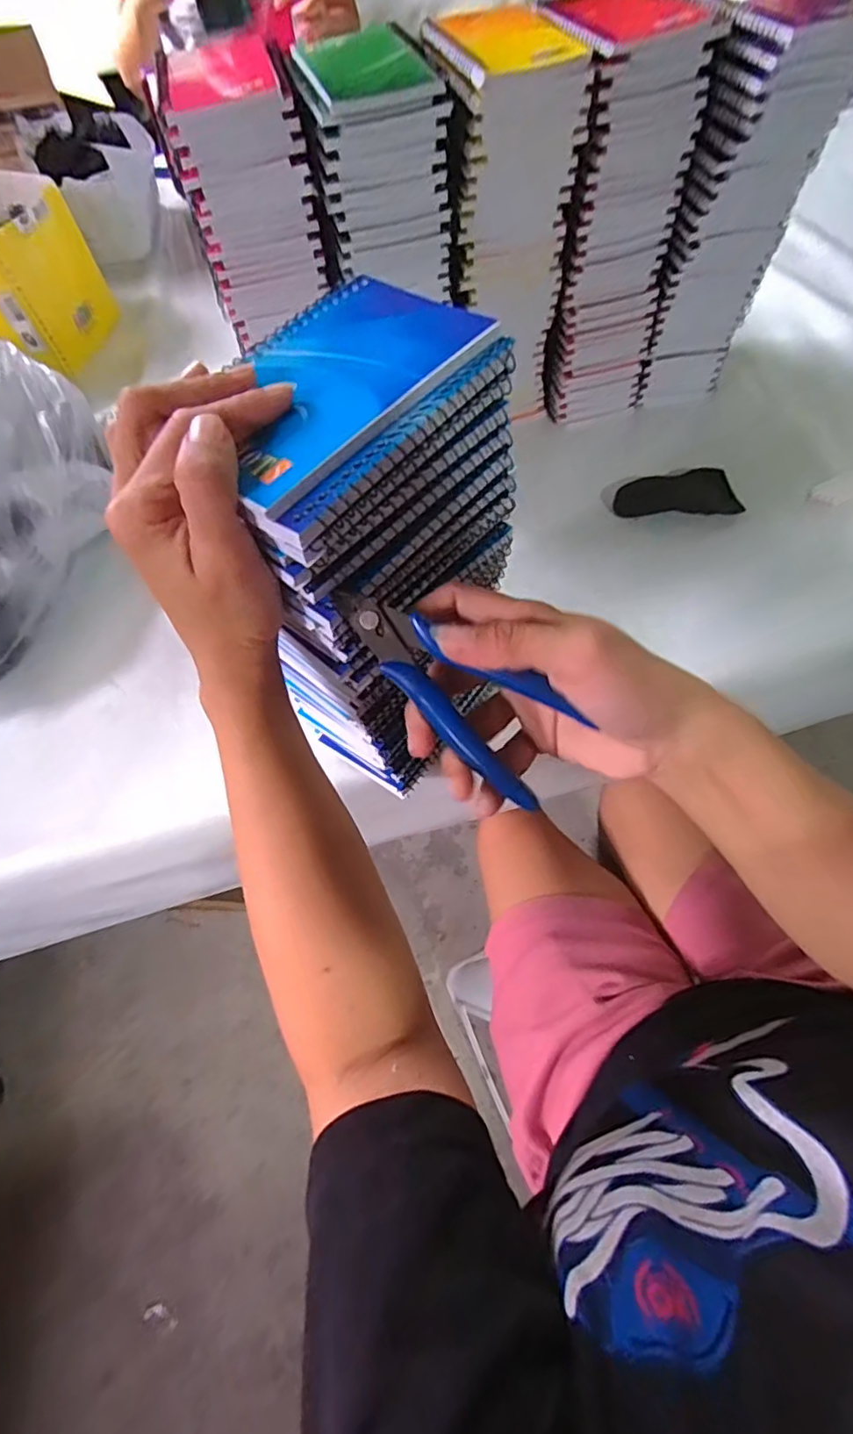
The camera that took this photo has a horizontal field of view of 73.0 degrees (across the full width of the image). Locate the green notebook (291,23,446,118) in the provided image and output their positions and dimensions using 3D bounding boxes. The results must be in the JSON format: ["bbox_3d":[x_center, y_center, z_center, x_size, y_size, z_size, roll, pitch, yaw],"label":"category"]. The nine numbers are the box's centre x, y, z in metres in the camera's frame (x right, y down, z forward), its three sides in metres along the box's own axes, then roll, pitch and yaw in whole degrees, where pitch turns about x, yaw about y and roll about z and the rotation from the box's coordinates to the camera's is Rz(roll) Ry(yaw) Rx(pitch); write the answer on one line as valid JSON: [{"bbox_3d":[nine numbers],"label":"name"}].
[{"bbox_3d":[-0.046,-0.459,0.406,0.082,0.009,0.120,-17,63,-6],"label":"green notebook"}]

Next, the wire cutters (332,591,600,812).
[{"bbox_3d":[0.018,-0.016,0.238,0.046,0.008,0.120,-42,98,20],"label":"wire cutters"}]

